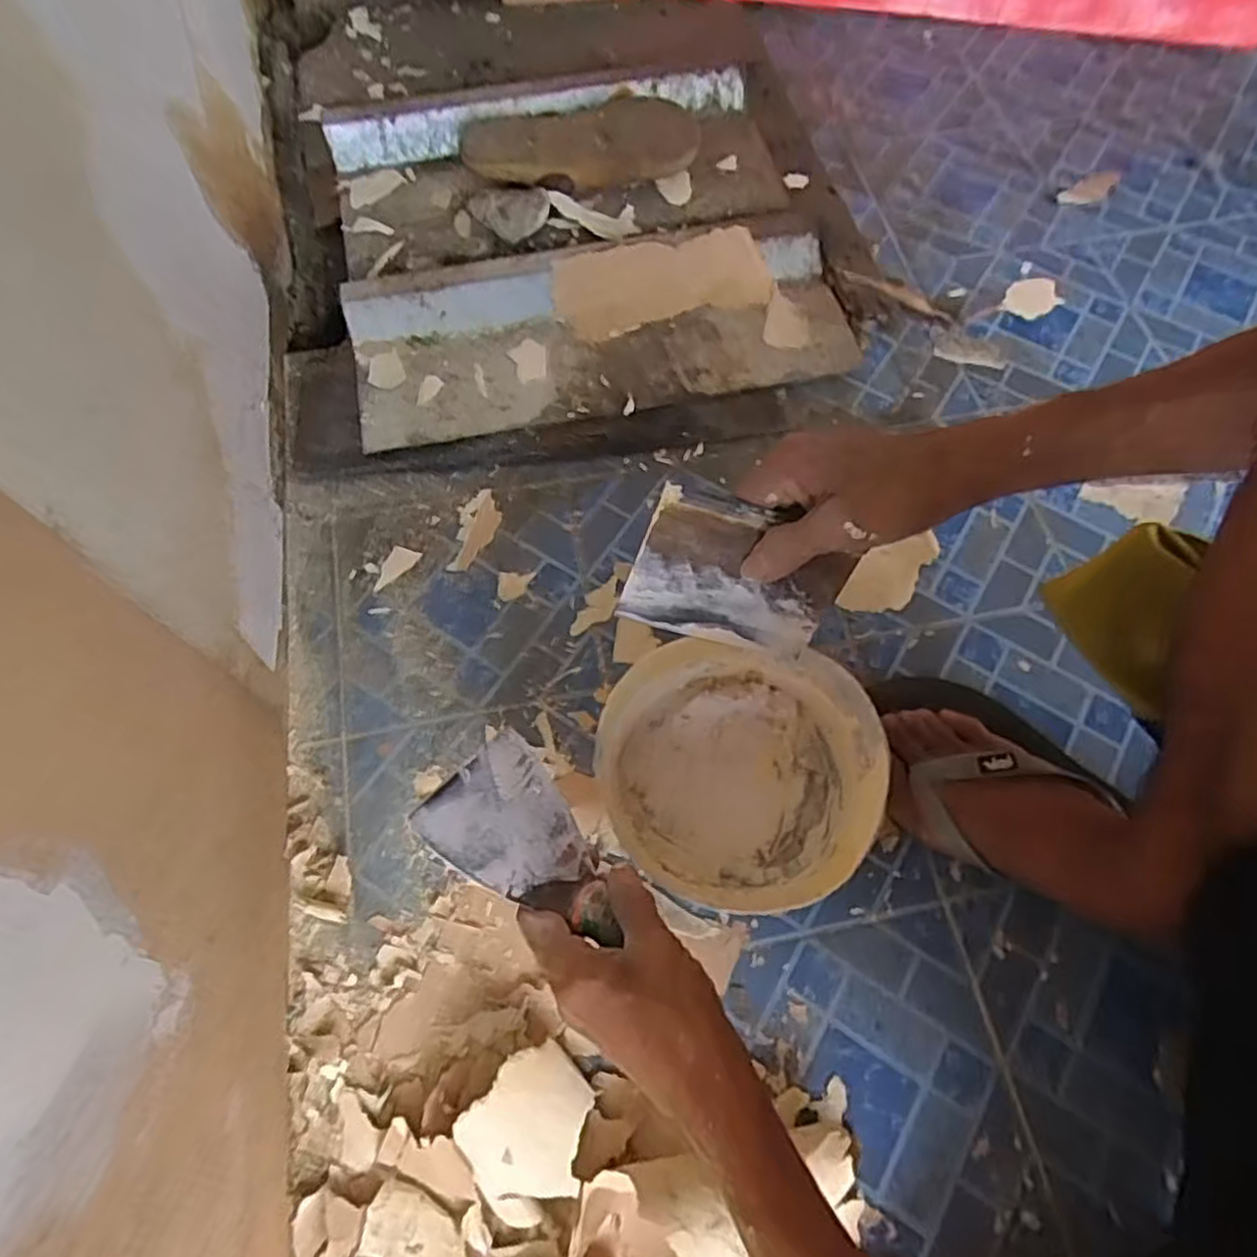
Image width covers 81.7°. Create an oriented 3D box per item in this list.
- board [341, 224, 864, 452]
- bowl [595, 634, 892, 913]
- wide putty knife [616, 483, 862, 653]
[{"bbox_3d":[-0.020,-0.289,0.691,0.465,0.035,0.181,-12,67,-7],"label":"board"},{"bbox_3d":[0.077,0.103,0.501,0.169,0.072,0.167,0,66,-1],"label":"bowl"},{"bbox_3d":[0.061,-0.029,0.407,0.115,0.088,0.004,12,38,-12],"label":"wide putty knife"}]

